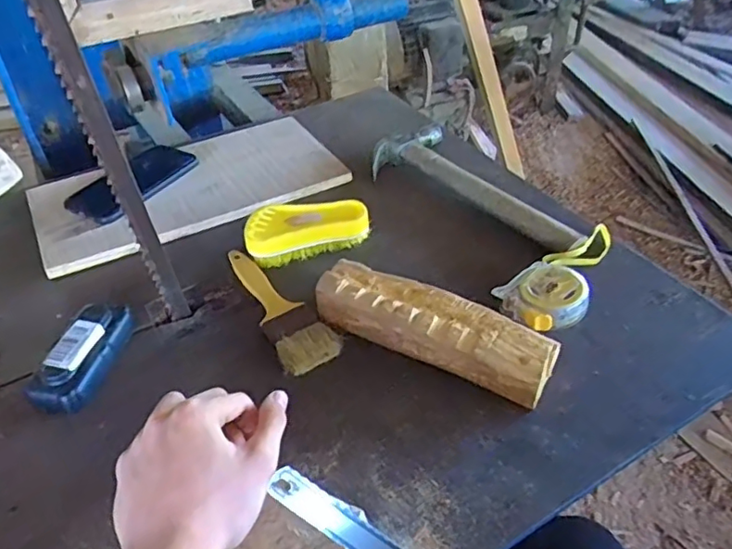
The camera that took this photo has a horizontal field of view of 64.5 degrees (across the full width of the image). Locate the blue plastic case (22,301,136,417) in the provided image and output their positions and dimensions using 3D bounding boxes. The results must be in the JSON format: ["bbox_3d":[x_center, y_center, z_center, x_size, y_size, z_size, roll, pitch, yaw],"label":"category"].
[{"bbox_3d":[-0.241,0.069,0.493,0.045,0.029,0.104,8,42,12],"label":"blue plastic case"}]

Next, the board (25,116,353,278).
[{"bbox_3d":[-0.211,-0.112,0.696,0.345,0.019,0.180,-23,45,-21],"label":"board"}]

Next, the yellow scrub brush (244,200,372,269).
[{"bbox_3d":[-0.058,-0.045,0.591,0.126,0.038,0.050,-5,41,-3],"label":"yellow scrub brush"}]

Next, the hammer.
[{"bbox_3d":[0.105,-0.093,0.656,0.107,0.024,0.277,-20,44,-19],"label":"hammer"}]

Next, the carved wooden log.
[{"bbox_3d":[0.056,0.044,0.495,0.201,0.045,0.051,19,46,23],"label":"carved wooden log"}]

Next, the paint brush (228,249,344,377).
[{"bbox_3d":[-0.083,0.025,0.546,0.051,0.011,0.178,-22,45,-21],"label":"paint brush"}]

